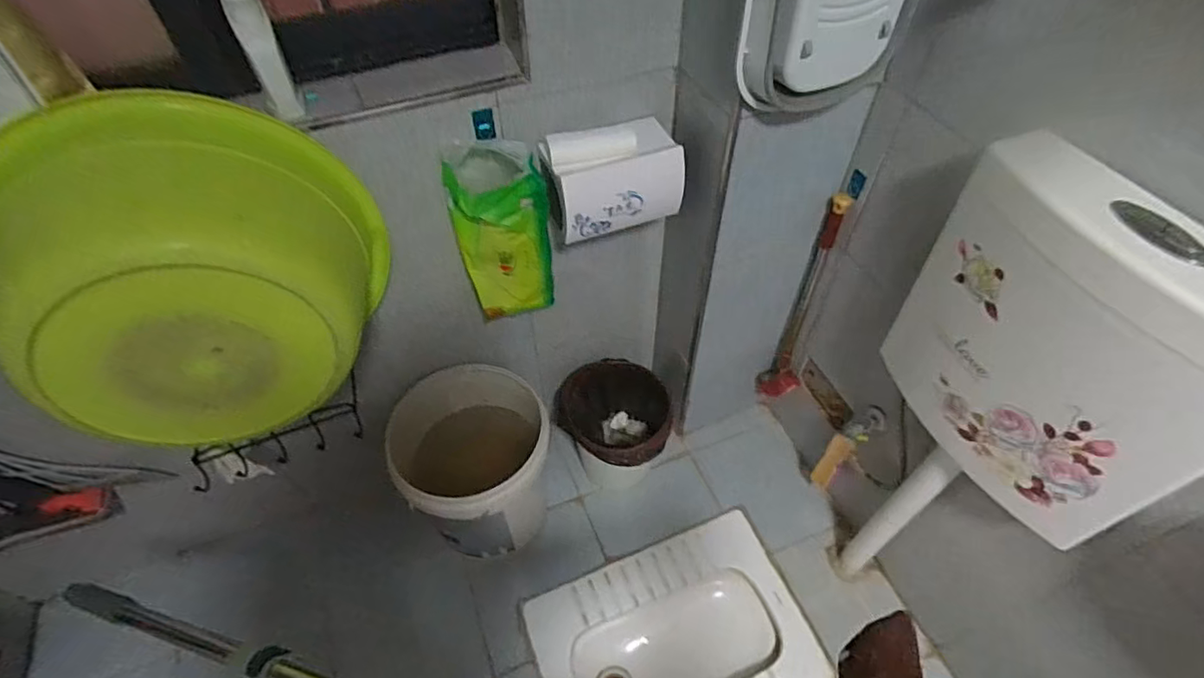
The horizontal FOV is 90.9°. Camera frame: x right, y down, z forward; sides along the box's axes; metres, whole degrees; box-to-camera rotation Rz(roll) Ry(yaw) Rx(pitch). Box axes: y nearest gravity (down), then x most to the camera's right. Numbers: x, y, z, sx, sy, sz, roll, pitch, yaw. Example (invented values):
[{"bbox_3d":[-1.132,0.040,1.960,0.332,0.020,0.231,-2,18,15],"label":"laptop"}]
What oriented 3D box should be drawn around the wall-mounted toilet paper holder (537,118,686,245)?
[{"bbox_3d":[0.022,-0.264,0.969,0.224,0.145,0.119,-8,52,-6],"label":"wall-mounted toilet paper holder"}]

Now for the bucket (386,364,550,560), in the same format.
[{"bbox_3d":[-0.276,0.276,1.320,0.311,0.335,0.329,0,52,1],"label":"bucket"}]

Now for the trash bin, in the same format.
[{"bbox_3d":[0.041,0.208,1.435,0.253,0.234,0.289,-13,52,-9],"label":"trash bin"}]

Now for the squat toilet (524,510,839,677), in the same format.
[{"bbox_3d":[0.156,0.677,1.285,0.552,0.159,0.415,-18,53,-13],"label":"squat toilet"}]

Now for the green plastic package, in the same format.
[{"bbox_3d":[-0.165,-0.171,1.004,0.152,0.322,0.092,-13,52,-9],"label":"green plastic package"}]

